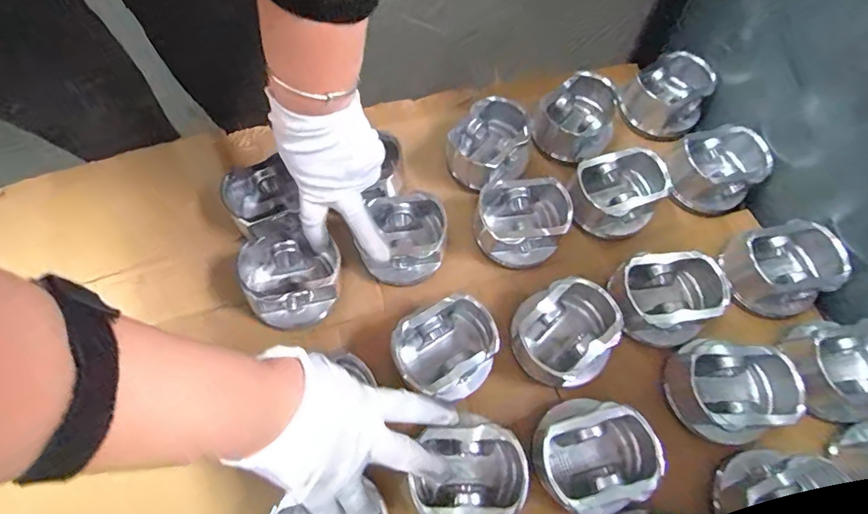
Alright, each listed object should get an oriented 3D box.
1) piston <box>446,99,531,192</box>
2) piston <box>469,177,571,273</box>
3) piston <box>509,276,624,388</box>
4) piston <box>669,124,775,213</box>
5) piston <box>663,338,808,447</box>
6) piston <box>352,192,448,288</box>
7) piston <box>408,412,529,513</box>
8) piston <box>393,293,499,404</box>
[{"bbox_3d":[0.067,-0.125,0.520,0.097,0.066,0.075,-38,72,-15],"label":"piston"},{"bbox_3d":[0.096,-0.039,0.487,0.101,0.056,0.088,-1,66,-1],"label":"piston"},{"bbox_3d":[0.126,0.073,0.438,0.090,0.062,0.089,0,66,0],"label":"piston"},{"bbox_3d":[0.313,-0.102,0.511,0.093,0.058,0.088,0,66,0],"label":"piston"},{"bbox_3d":[0.271,0.120,0.426,0.090,0.069,0.087,-12,67,-6],"label":"piston"},{"bbox_3d":[-0.031,-0.022,0.489,0.085,0.060,0.090,7,67,3],"label":"piston"},{"bbox_3d":[0.028,0.180,0.387,0.092,0.057,0.084,0,66,0],"label":"piston"},{"bbox_3d":[0.013,0.089,0.431,0.091,0.066,0.081,-25,69,-10],"label":"piston"}]

